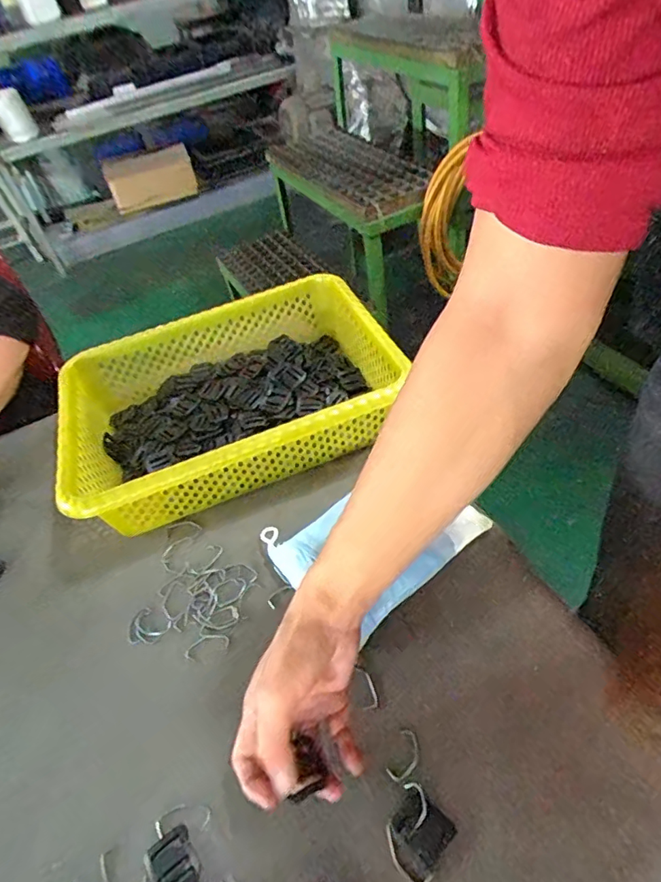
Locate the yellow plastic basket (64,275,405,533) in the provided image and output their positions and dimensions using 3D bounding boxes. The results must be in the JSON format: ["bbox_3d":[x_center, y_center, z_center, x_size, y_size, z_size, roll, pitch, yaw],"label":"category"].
[{"bbox_3d":[-0.114,-0.047,0.569,0.346,0.091,0.247,-19,48,-11],"label":"yellow plastic basket"}]

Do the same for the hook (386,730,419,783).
[{"bbox_3d":[0.052,0.218,0.354,0.017,0.004,0.033,17,51,22],"label":"hook"}]

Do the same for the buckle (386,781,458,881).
[{"bbox_3d":[0.055,0.248,0.323,0.036,0.004,0.044,28,56,29],"label":"buckle"}]

